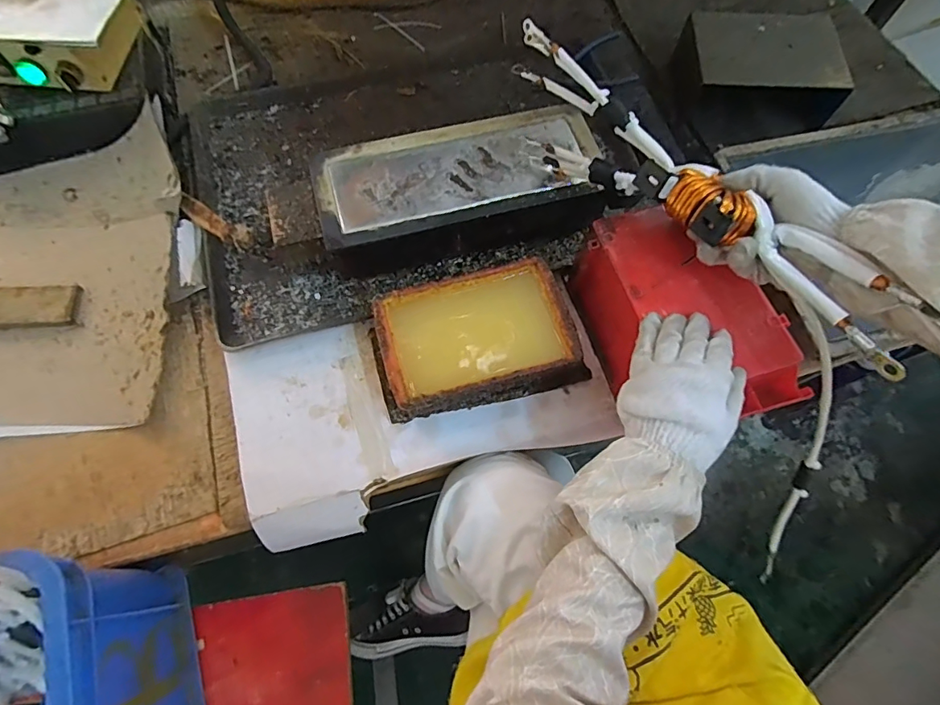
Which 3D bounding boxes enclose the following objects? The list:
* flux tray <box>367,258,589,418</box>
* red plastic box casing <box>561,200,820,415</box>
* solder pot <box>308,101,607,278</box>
[{"bbox_3d":[0.009,-0.014,0.536,0.224,0.066,0.135,-14,69,-7],"label":"flux tray"},{"bbox_3d":[0.221,-0.031,0.519,0.138,0.114,0.230,-18,69,-9],"label":"red plastic box casing"},{"bbox_3d":[-0.010,-0.195,0.600,0.339,0.091,0.149,-12,69,-6],"label":"solder pot"}]

